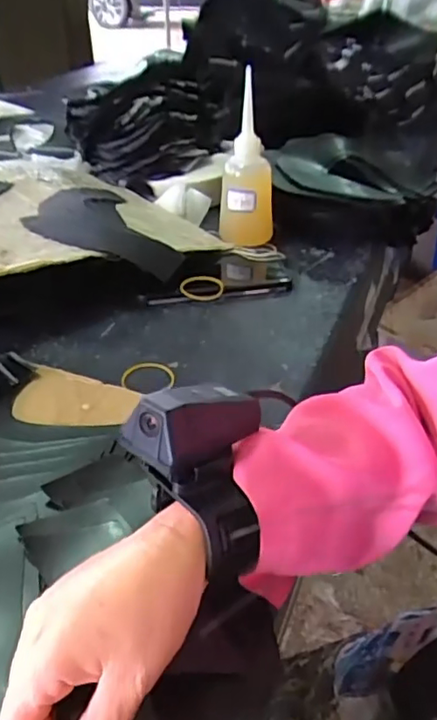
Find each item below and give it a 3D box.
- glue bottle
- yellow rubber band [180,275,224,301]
[{"bbox_3d":[0.034,-0.225,0.679,0.062,0.165,0.060,4,35,4],"label":"glue bottle"},{"bbox_3d":[-0.017,-0.074,0.588,0.043,0.006,0.029,-3,66,-4],"label":"yellow rubber band"}]

